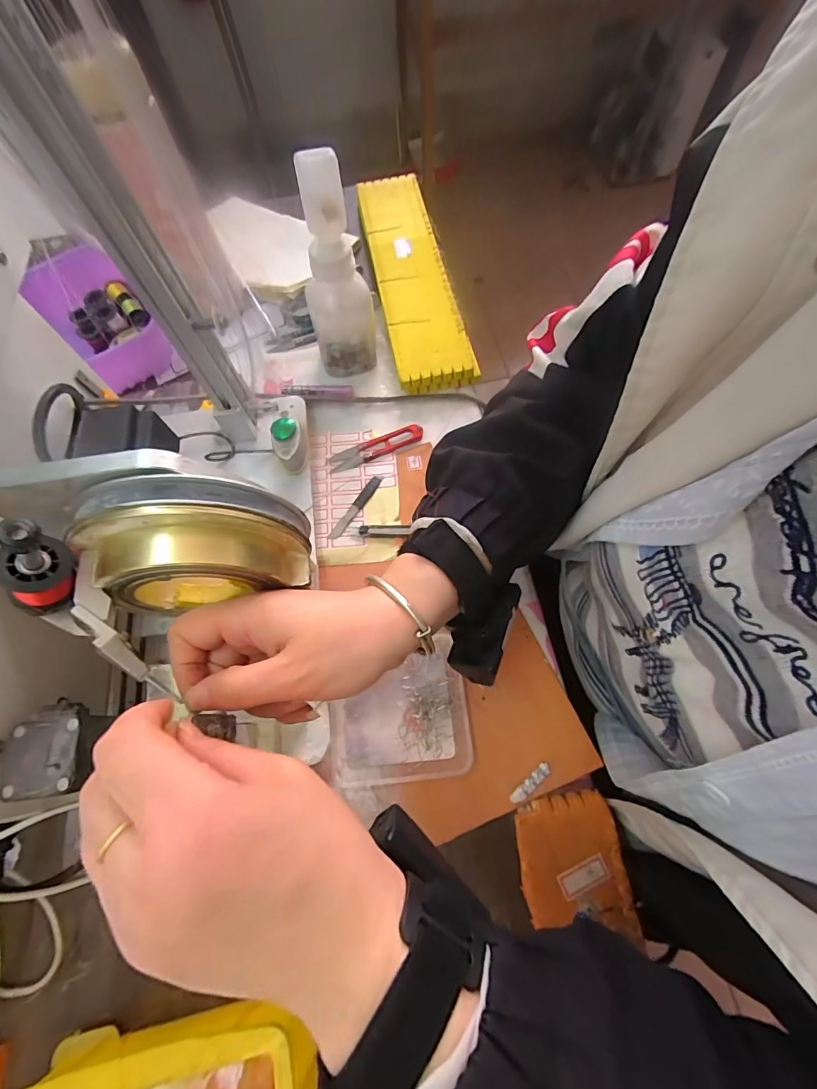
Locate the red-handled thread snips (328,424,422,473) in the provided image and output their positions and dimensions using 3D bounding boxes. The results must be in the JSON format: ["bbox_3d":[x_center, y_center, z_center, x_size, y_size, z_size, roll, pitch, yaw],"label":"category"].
[{"bbox_3d":[-0.033,-0.099,0.434,0.098,0.007,0.023,-23,68,-6],"label":"red-handled thread snips"}]

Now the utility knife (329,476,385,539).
[{"bbox_3d":[-0.051,-0.037,0.410,0.010,0.004,0.079,30,72,14],"label":"utility knife"}]

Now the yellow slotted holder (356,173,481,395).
[{"bbox_3d":[0.001,-0.328,0.518,0.085,0.032,0.353,-12,67,-2],"label":"yellow slotted holder"}]

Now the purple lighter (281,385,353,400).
[{"bbox_3d":[-0.097,-0.162,0.457,0.075,0.014,0.016,2,68,4],"label":"purple lighter"}]

